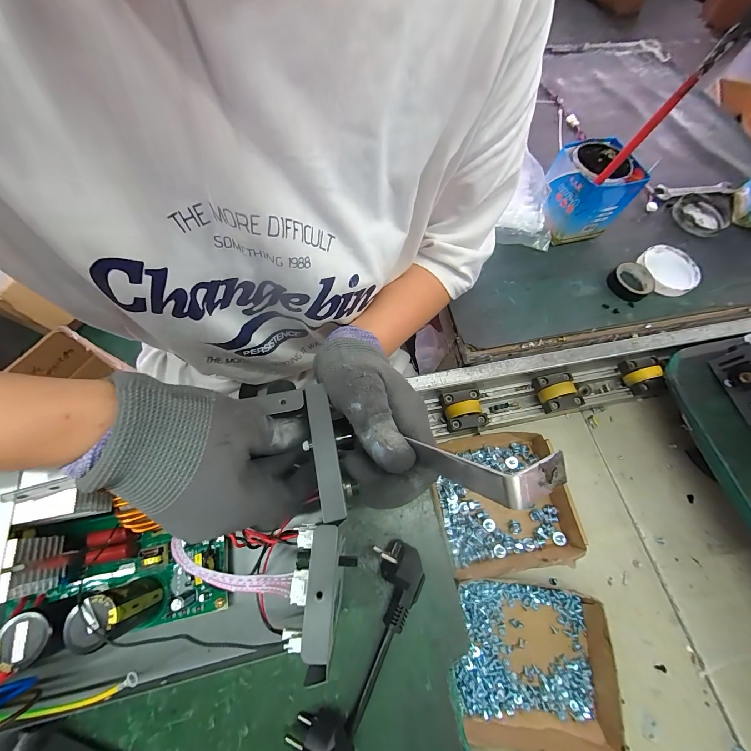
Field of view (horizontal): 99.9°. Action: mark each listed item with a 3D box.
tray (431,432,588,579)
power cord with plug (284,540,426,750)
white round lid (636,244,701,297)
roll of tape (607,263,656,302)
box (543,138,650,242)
[{"bbox_3d":[0.164,0.165,0.416,0.165,0.036,0.155,-7,67,-6],"label":"tray"},{"bbox_3d":[-0.017,0.256,0.269,0.057,0.039,0.216,23,68,7],"label":"power cord with plug"},{"bbox_3d":[0.451,-0.163,0.490,0.091,0.022,0.084,1,67,-3],"label":"white round lid"},{"bbox_3d":[0.386,-0.142,0.478,0.059,0.019,0.057,1,67,-3],"label":"roll of tape"},{"bbox_3d":[0.312,-0.277,0.480,0.102,0.105,0.103,-18,69,-10],"label":"box"}]

